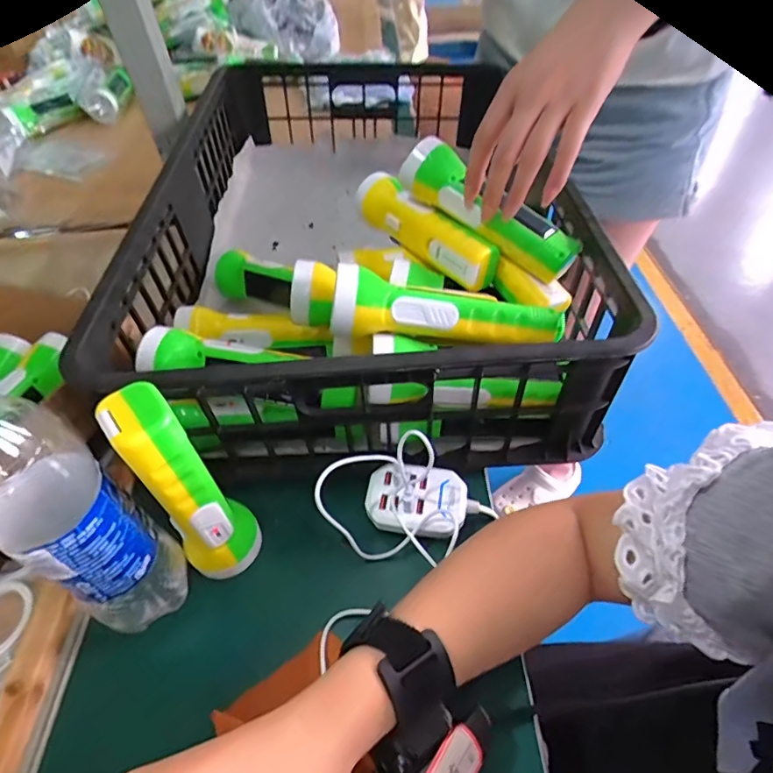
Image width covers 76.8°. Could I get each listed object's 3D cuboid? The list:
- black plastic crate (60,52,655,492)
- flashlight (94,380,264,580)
[{"bbox_3d":[-0.037,-0.195,0.548,0.390,0.137,0.605,-6,49,-1],"label":"black plastic crate"},{"bbox_3d":[-0.124,0.068,0.309,0.043,0.162,0.047,32,58,27],"label":"flashlight"}]

